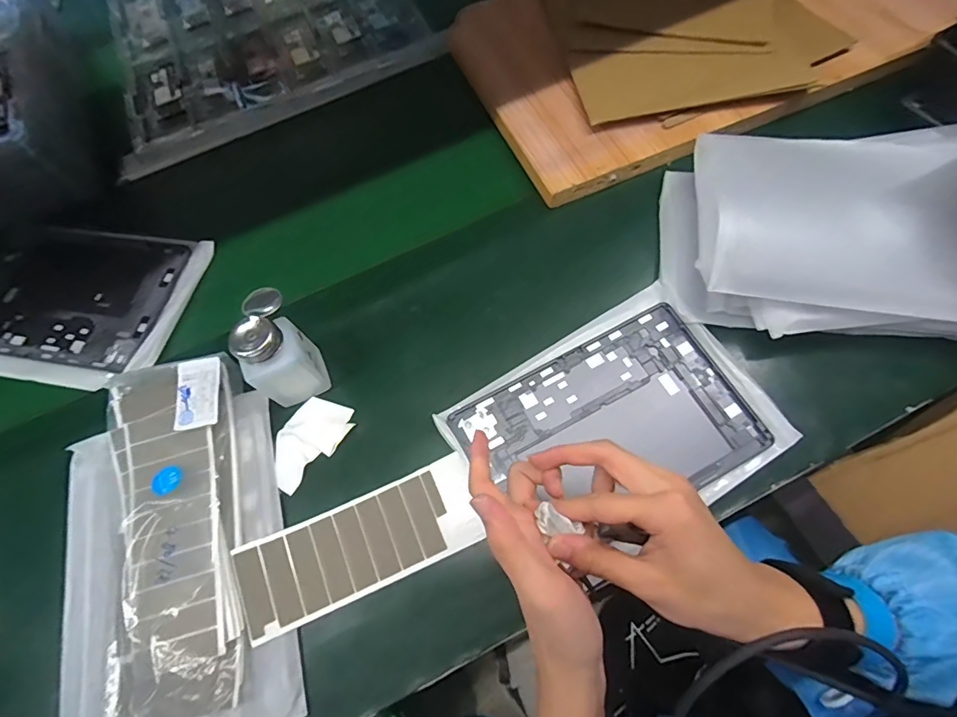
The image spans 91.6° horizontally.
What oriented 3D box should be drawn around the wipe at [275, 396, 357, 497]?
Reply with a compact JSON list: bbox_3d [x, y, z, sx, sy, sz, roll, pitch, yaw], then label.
[{"bbox_3d":[-0.166,0.080,0.453,0.055,0.006,0.092,32,71,15],"label":"wipe"}]

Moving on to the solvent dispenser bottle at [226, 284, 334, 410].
[{"bbox_3d":[-0.187,-0.007,0.437,0.053,0.108,0.068,-23,67,-8],"label":"solvent dispenser bottle"}]

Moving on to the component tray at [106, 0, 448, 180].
[{"bbox_3d":[-0.341,-0.529,0.724,0.447,0.034,0.459,-22,67,-8],"label":"component tray"}]

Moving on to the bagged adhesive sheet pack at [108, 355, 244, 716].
[{"bbox_3d":[-0.264,0.179,0.399,0.110,0.037,0.374,-14,66,-4],"label":"bagged adhesive sheet pack"}]

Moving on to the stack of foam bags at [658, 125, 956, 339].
[{"bbox_3d":[0.359,-0.123,0.466,0.323,0.088,0.214,1,66,3],"label":"stack of foam bags"}]

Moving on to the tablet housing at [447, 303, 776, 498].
[{"bbox_3d":[0.121,0.064,0.442,0.250,0.007,0.167,-27,70,-7],"label":"tablet housing"}]

